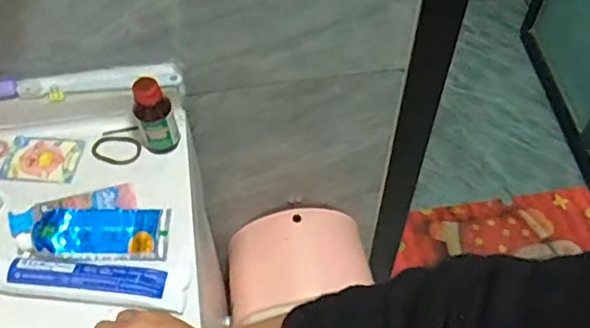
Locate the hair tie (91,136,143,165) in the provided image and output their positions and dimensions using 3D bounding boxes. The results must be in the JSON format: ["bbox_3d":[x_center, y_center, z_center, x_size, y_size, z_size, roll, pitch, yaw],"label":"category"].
[{"bbox_3d":[-0.213,-0.017,0.719,0.059,0.004,0.038,15,55,11],"label":"hair tie"}]

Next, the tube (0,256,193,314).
[{"bbox_3d":[-0.211,0.118,0.605,0.204,0.033,0.052,2,54,2],"label":"tube"}]

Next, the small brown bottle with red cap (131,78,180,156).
[{"bbox_3d":[-0.159,-0.053,0.684,0.040,0.090,0.037,0,54,0],"label":"small brown bottle with red cap"}]

